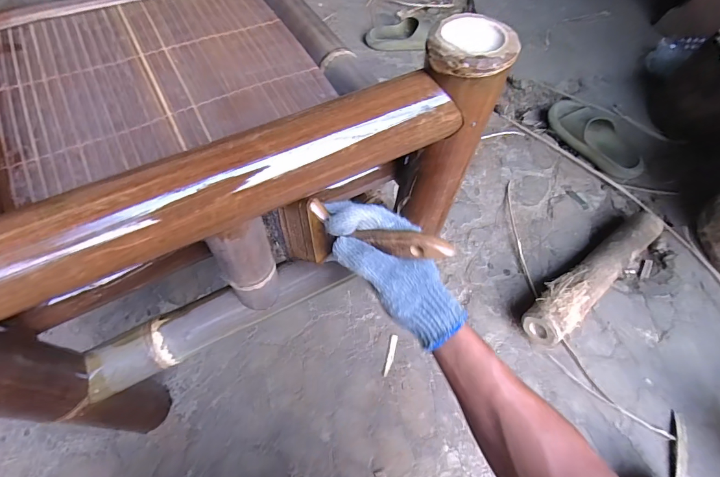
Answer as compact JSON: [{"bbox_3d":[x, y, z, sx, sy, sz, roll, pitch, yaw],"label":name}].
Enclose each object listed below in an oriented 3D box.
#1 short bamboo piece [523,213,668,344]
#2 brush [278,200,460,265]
[{"bbox_3d":[0.449,0.058,0.692,0.389,0.071,0.080,-33,65,-21],"label":"short bamboo piece"},{"bbox_3d":[0.004,-0.001,0.345,0.156,0.062,0.032,6,60,11],"label":"brush"}]

